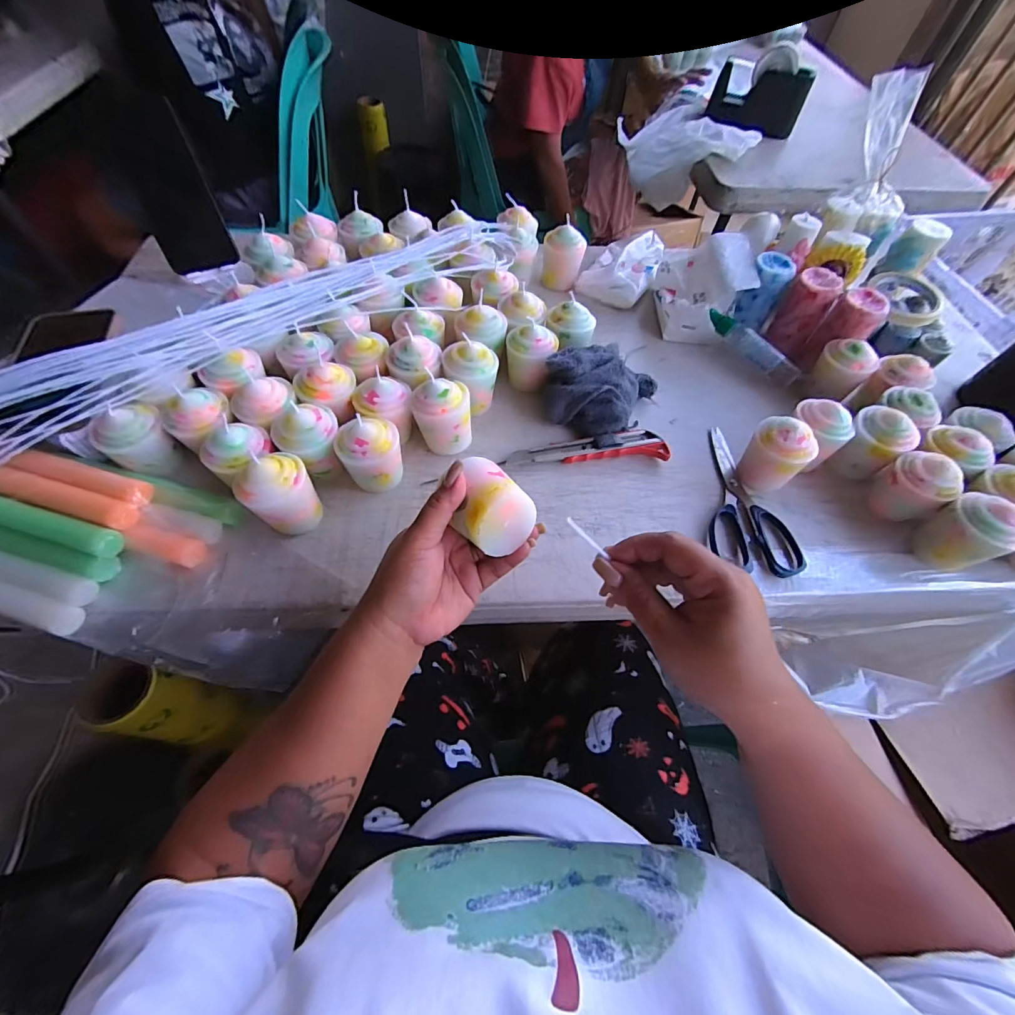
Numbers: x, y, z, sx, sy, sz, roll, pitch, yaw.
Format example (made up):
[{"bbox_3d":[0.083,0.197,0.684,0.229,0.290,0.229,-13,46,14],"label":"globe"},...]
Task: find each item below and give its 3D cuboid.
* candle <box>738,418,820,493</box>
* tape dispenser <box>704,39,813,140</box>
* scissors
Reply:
[{"bbox_3d":[0.265,-0.052,0.442,0.050,0.068,0.056,-32,66,-20],"label":"candle"},{"bbox_3d":[0.522,-0.858,0.921,0.185,0.126,0.070,24,61,11],"label":"tape dispenser"},{"bbox_3d":[0.253,-0.011,0.454,0.086,0.011,0.171,15,59,5],"label":"scissors"}]

